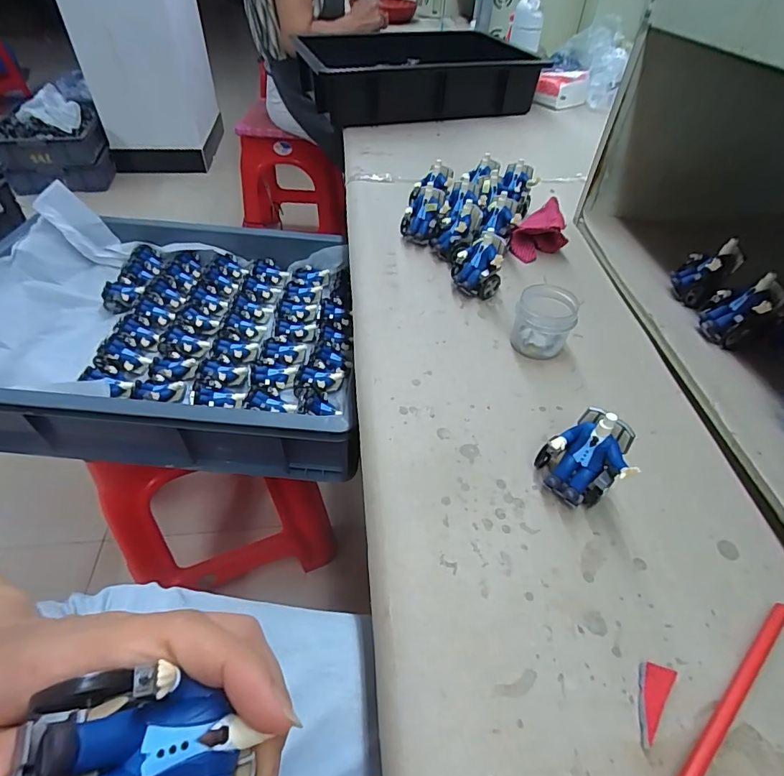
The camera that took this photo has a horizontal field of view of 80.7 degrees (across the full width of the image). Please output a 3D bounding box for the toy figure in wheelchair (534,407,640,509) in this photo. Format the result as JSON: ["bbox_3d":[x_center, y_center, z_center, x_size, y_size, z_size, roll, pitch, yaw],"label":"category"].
[{"bbox_3d":[0.130,0.049,0.309,0.045,0.060,0.054,-31,55,-29],"label":"toy figure in wheelchair"}]

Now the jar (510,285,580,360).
[{"bbox_3d":[0.136,-0.059,0.416,0.048,0.049,0.048,2,46,-2],"label":"jar"}]

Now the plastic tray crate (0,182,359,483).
[{"bbox_3d":[-0.328,-0.088,0.676,0.571,0.115,0.410,5,46,1],"label":"plastic tray crate"}]

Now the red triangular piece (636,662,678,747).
[{"bbox_3d":[0.133,0.162,0.237,0.016,0.007,0.041,28,50,22],"label":"red triangular piece"}]

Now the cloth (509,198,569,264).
[{"bbox_3d":[0.169,-0.187,0.546,0.062,0.045,0.083,3,46,-1],"label":"cloth"}]

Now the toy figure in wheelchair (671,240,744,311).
[{"bbox_3d":[0.306,-0.114,0.453,0.045,0.061,0.036,33,53,26],"label":"toy figure in wheelchair"}]

